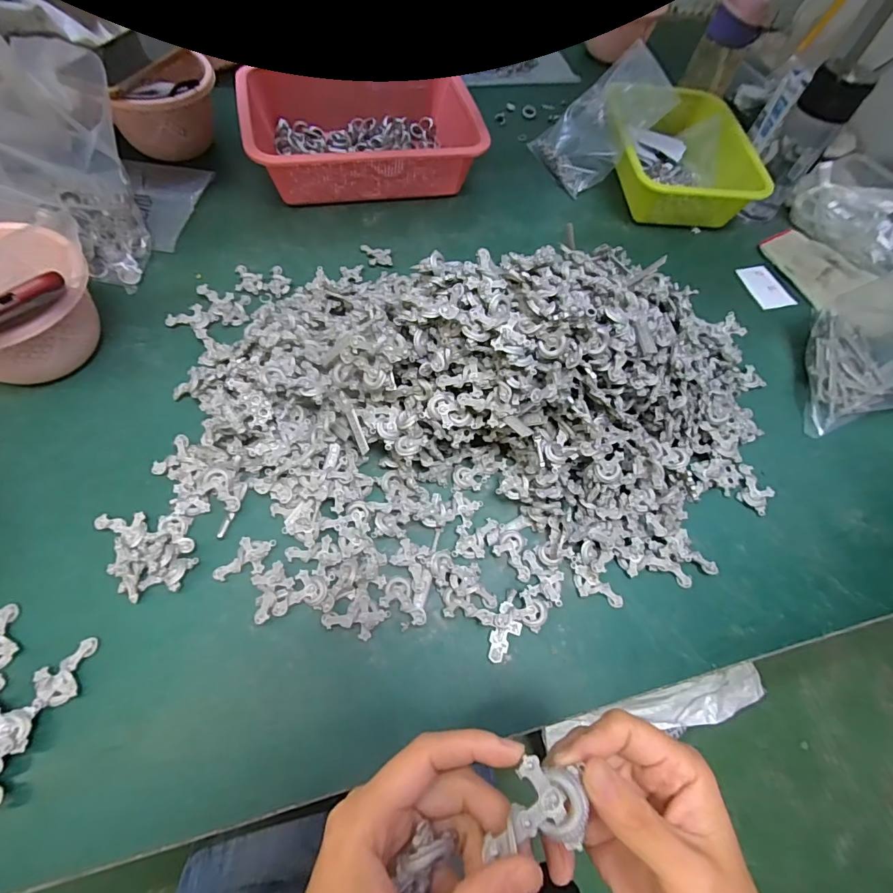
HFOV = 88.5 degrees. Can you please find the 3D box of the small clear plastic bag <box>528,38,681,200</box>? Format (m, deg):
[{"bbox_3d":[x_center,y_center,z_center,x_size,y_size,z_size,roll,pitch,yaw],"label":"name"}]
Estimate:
[{"bbox_3d":[0.232,-0.483,0.686,0.049,0.190,0.153,13,52,-47],"label":"small clear plastic bag"}]

